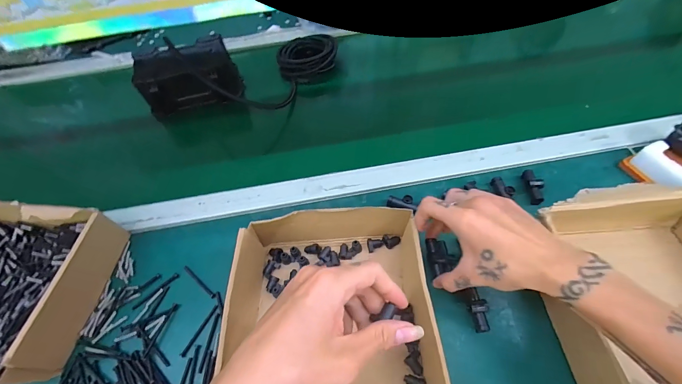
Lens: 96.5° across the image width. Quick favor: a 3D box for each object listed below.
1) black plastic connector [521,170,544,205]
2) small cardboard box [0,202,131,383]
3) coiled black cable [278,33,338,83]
[{"bbox_3d":[0.268,-0.009,0.423,0.017,0.018,0.051,-5,57,1],"label":"black plastic connector"},{"bbox_3d":[-0.406,0.112,0.363,0.210,0.075,0.183,4,57,7],"label":"small cardboard box"},{"bbox_3d":[-0.070,-0.275,0.634,0.118,0.063,0.095,-17,56,-8],"label":"coiled black cable"}]

